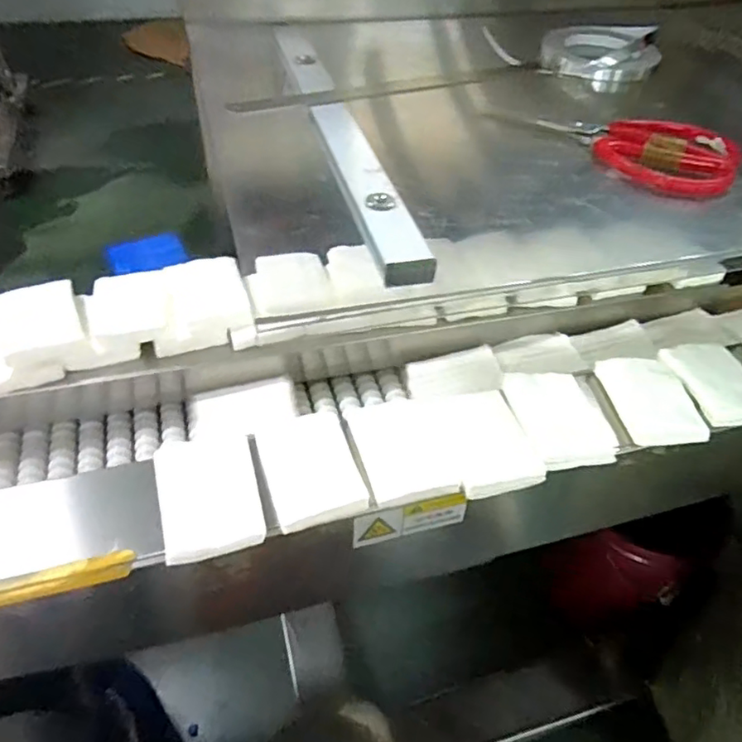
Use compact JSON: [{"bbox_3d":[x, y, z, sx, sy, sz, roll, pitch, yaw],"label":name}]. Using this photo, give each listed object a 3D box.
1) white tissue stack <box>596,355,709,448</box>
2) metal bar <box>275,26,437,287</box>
[{"bbox_3d":[0.270,0.025,0.567,0.071,0.020,0.100,-3,46,-7],"label":"white tissue stack"},{"bbox_3d":[-0.029,-0.192,0.461,0.034,0.013,0.393,-9,48,-13],"label":"metal bar"}]

